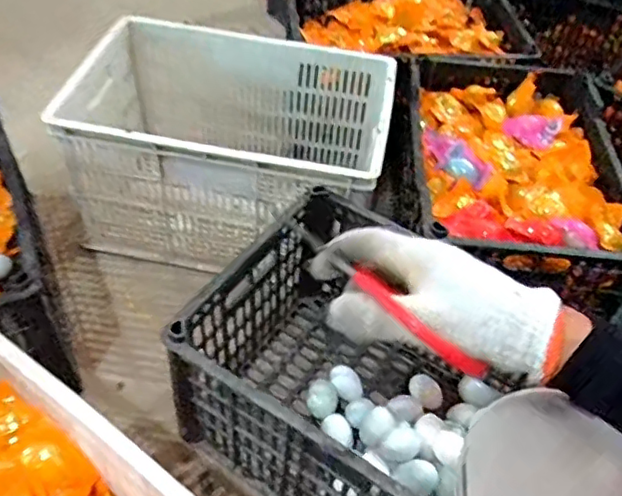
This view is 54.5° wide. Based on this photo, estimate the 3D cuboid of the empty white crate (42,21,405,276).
[{"bbox_3d":[-0.124,-0.162,0.993,0.464,0.251,0.326,12,48,6],"label":"empty white crate"}]

